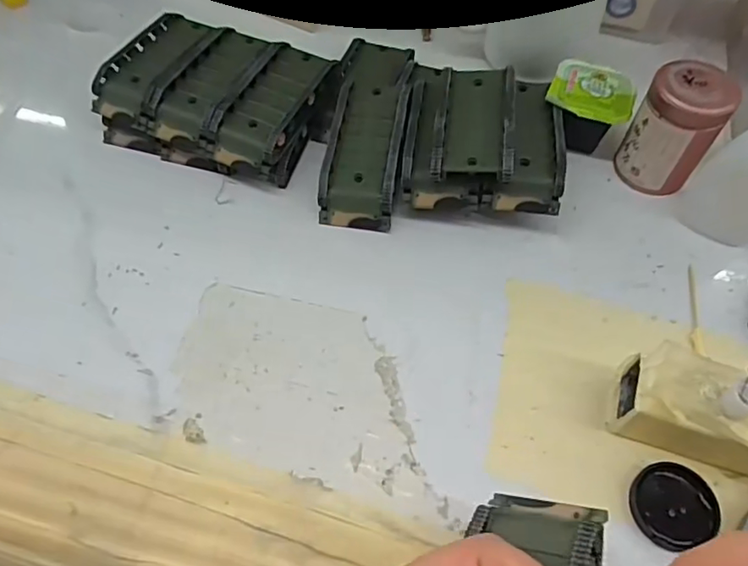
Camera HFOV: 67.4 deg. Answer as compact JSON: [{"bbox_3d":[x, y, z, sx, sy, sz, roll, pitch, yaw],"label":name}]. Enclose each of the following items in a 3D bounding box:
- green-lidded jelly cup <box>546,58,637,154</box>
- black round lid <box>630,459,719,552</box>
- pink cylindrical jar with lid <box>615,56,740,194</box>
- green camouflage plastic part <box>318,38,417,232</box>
[{"bbox_3d":[0.133,-0.107,0.354,0.049,0.040,0.045,0,58,0],"label":"green-lidded jelly cup"},{"bbox_3d":[0.132,0.097,0.247,0.035,0.005,0.034,0,58,0],"label":"black round lid"},{"bbox_3d":[0.173,-0.088,0.326,0.044,0.067,0.037,31,63,18],"label":"pink cylindrical jar with lid"},{"bbox_3d":[-0.002,-0.101,0.356,0.046,0.031,0.143,5,58,4],"label":"green camouflage plastic part"}]

